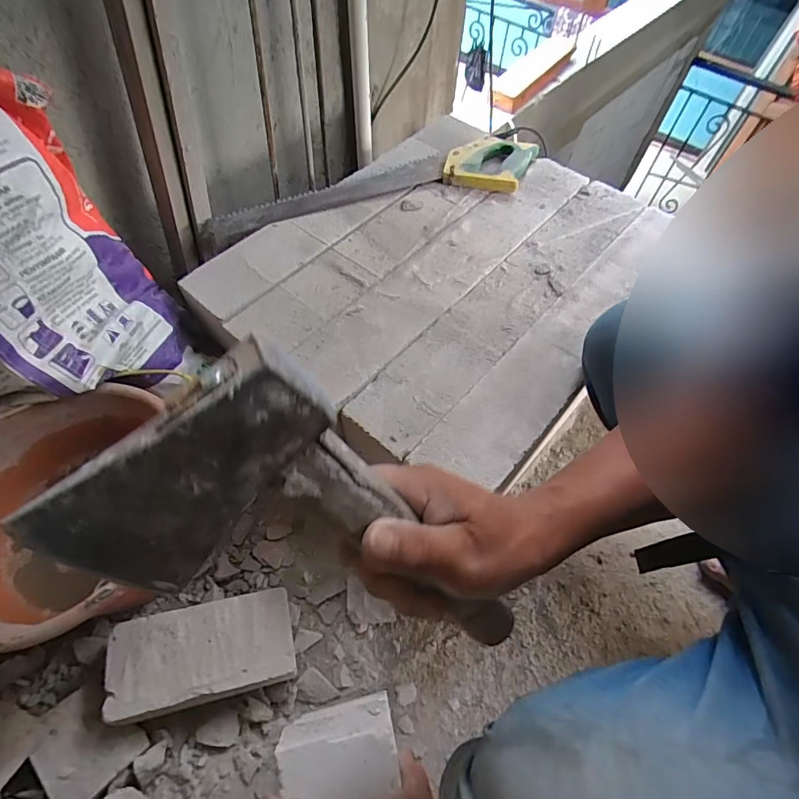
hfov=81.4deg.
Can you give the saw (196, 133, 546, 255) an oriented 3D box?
[{"bbox_3d":[-0.039,-0.336,0.733,0.550,0.027,0.129,-16,60,-11],"label":"saw"}]

